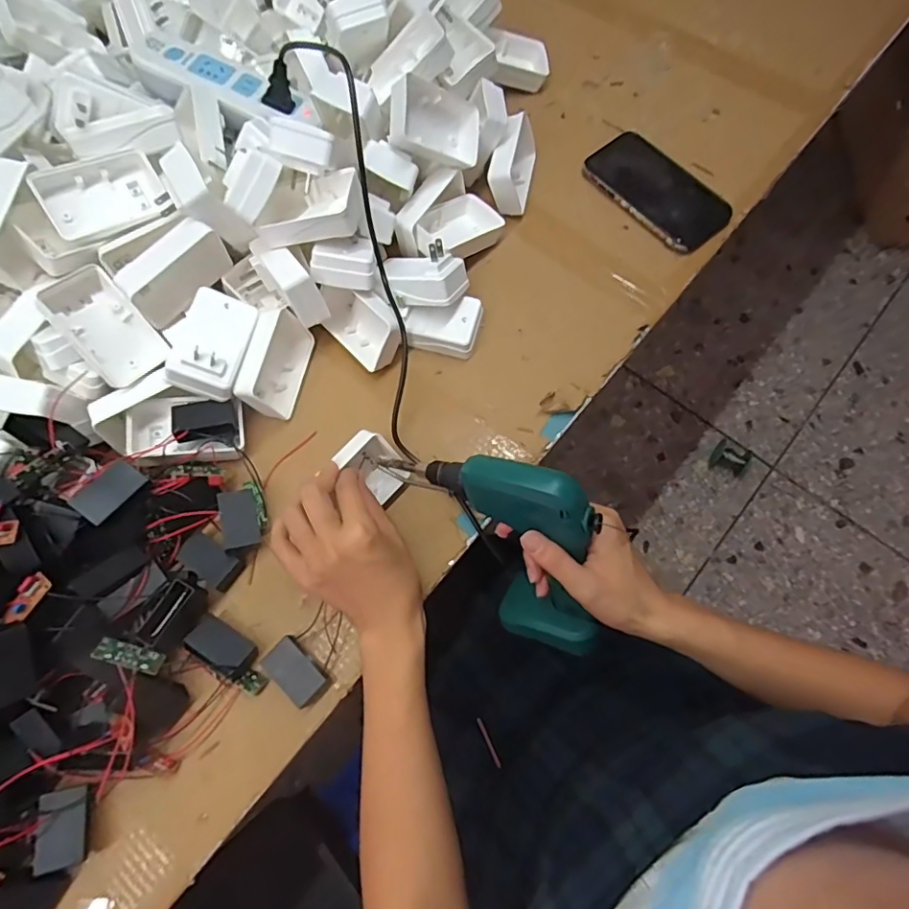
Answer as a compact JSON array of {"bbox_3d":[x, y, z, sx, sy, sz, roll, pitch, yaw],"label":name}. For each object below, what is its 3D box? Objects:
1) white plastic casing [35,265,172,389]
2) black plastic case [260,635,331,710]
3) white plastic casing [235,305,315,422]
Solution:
[{"bbox_3d":[-0.295,-0.107,0.454,0.091,0.031,0.060,55,53,-24],"label":"white plastic casing"},{"bbox_3d":[-0.124,0.170,0.421,0.029,0.021,0.051,-42,76,-12],"label":"black plastic case"},{"bbox_3d":[-0.162,-0.087,0.486,0.038,0.048,0.099,10,72,4],"label":"white plastic casing"}]

